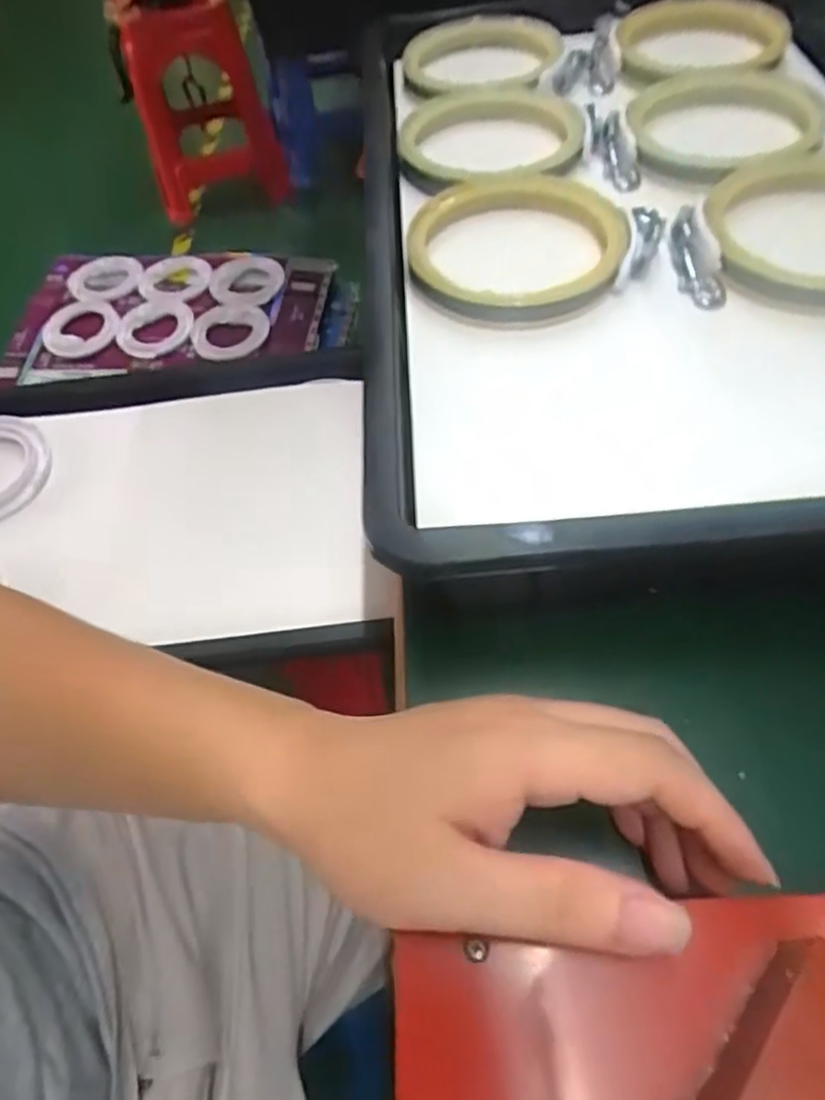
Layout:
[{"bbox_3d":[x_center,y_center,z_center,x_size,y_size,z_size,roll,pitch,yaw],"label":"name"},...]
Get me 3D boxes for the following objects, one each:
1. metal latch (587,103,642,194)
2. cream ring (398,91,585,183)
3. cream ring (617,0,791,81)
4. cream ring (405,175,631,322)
[{"bbox_3d":[0.132,-0.269,0.451,0.025,0.010,0.078,-13,70,-4],"label":"metal latch"},{"bbox_3d":[0.052,-0.278,0.459,0.120,0.019,0.124,-2,56,4],"label":"cream ring"},{"bbox_3d":[0.217,-0.387,0.509,0.115,0.016,0.122,-4,56,2],"label":"cream ring"},{"bbox_3d":[0.059,-0.177,0.394,0.122,0.020,0.118,-2,56,4],"label":"cream ring"}]

